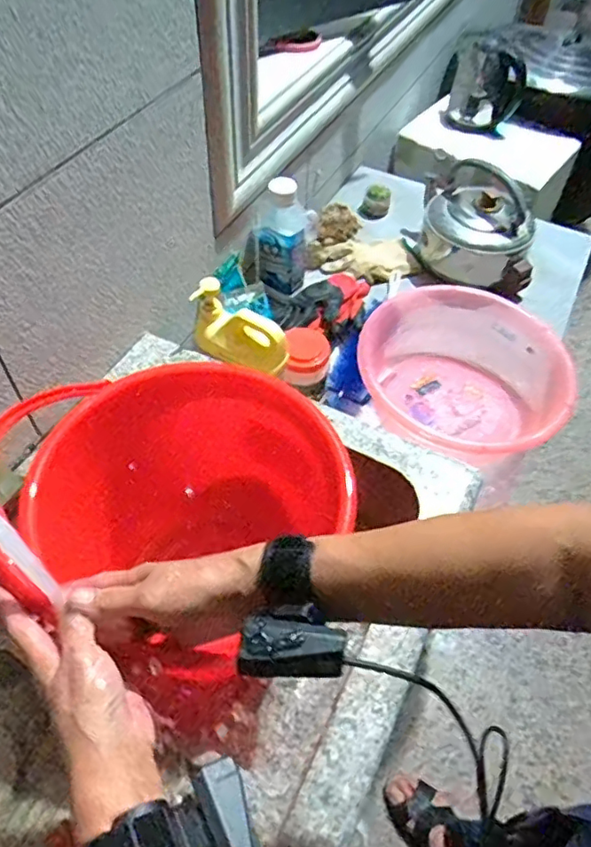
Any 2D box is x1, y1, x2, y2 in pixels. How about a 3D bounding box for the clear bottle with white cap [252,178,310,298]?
[{"bbox_3d":[-0.027,-0.340,1.107,0.101,0.211,0.065,-1,53,-3],"label":"clear bottle with white cap"}]

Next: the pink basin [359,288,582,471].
[{"bbox_3d":[0.272,-0.058,1.001,0.322,0.144,0.328,1,53,-2],"label":"pink basin"}]

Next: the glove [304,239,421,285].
[{"bbox_3d":[0.142,-0.354,1.270,0.241,0.039,0.113,3,53,-1],"label":"glove"}]

